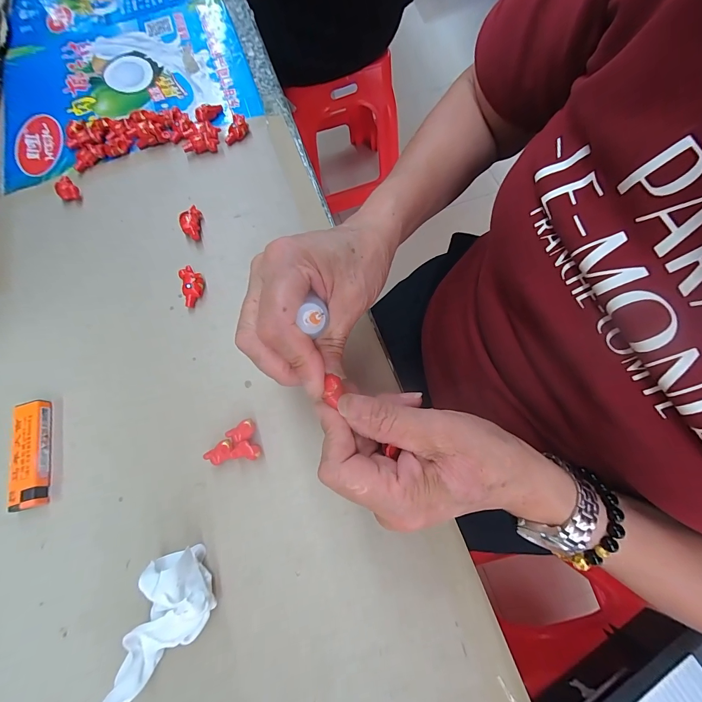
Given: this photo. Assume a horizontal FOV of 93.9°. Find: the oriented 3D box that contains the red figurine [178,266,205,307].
[{"bbox_3d":[-0.141,-0.059,0.293,0.019,0.014,0.036,-15,71,-3],"label":"red figurine"}]

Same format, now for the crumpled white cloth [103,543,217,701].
[{"bbox_3d":[-0.123,0.166,0.203,0.049,0.032,0.076,41,77,15],"label":"crumpled white cloth"}]

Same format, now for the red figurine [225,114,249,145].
[{"bbox_3d":[-0.125,-0.239,0.356,0.029,0.017,0.020,-21,71,-5],"label":"red figurine"}]

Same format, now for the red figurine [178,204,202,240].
[{"bbox_3d":[-0.154,-0.122,0.315,0.018,0.014,0.033,-8,71,0],"label":"red figurine"}]

